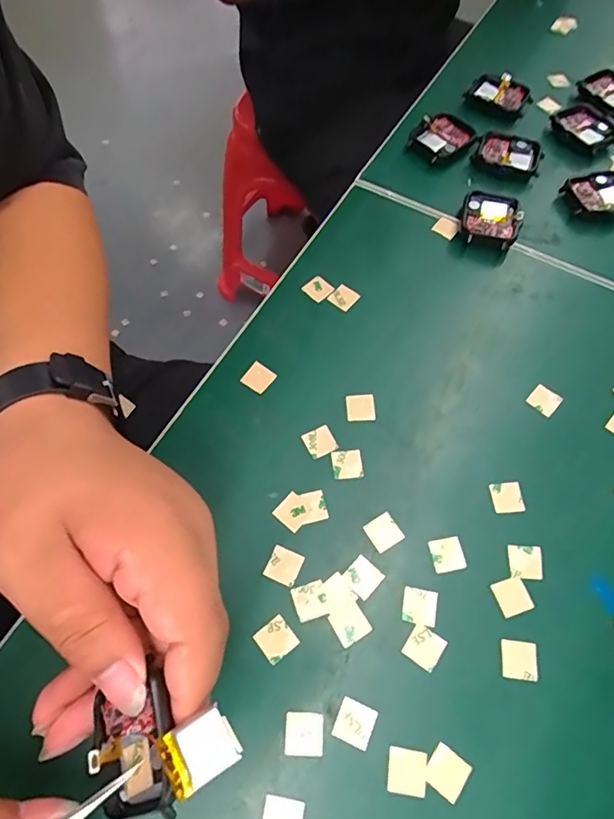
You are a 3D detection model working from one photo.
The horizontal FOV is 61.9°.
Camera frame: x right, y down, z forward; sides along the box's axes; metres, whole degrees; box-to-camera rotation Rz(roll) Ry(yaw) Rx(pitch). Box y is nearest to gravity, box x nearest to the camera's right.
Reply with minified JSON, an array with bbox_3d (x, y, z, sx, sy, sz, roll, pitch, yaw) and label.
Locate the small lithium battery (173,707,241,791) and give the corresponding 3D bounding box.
[{"bbox_3d":[-0.032,0.108,0.165,0.016,0.004,0.017,-19,59,-31],"label":"small lithium battery"}]

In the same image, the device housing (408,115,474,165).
[{"bbox_3d":[0.097,-0.200,0.376,0.036,0.013,0.041,40,69,15],"label":"device housing"}]

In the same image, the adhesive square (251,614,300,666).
[{"bbox_3d":[-0.014,0.104,0.231,0.016,0.004,0.015,-37,68,-16],"label":"adhesive square"}]

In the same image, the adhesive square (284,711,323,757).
[{"bbox_3d":[-0.001,0.135,0.213,0.016,0.004,0.016,3,64,-1],"label":"adhesive square"}]

